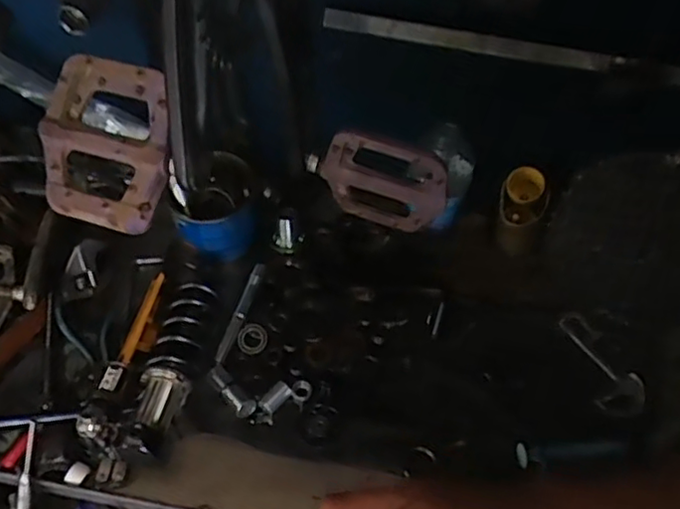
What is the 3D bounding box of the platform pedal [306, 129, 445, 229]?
[{"bbox_3d":[0.028,-0.055,0.492,0.107,0.108,0.024,12,54,9],"label":"platform pedal"}]

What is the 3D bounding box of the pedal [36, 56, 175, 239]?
[{"bbox_3d":[-0.157,-0.075,0.432,0.099,0.018,0.108,17,95,15],"label":"pedal"}]

